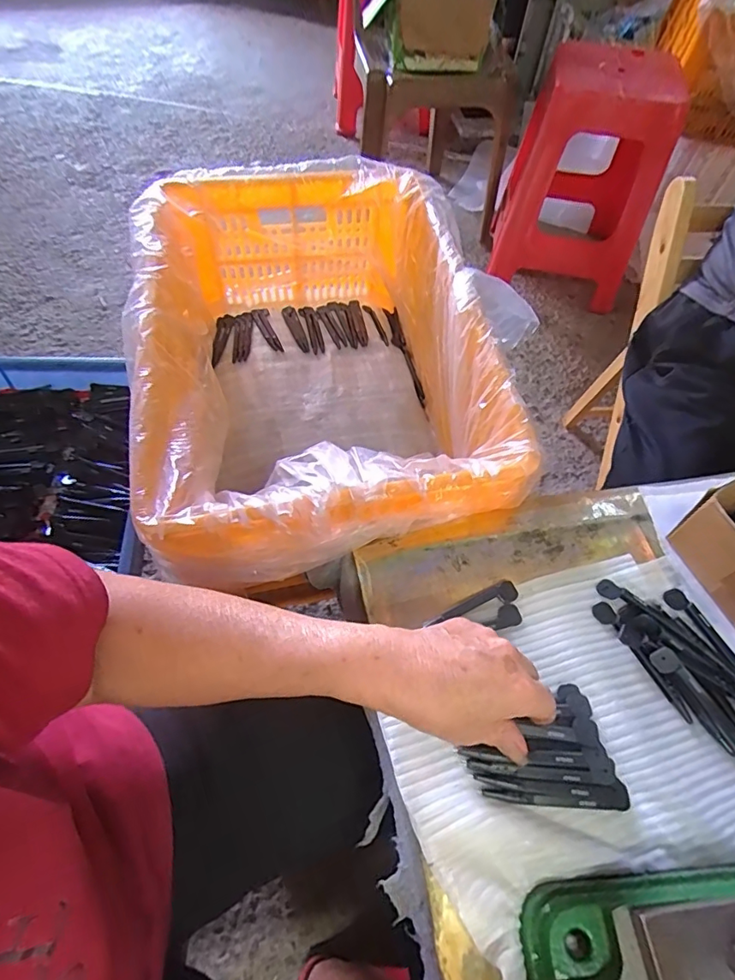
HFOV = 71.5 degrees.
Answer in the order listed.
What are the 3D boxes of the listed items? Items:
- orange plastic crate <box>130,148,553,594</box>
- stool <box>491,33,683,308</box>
[{"bbox_3d":[-0.063,-0.138,0.603,0.355,0.208,0.506,-9,60,-9],"label":"orange plastic crate"},{"bbox_3d":[0.527,-0.781,1.257,0.334,0.463,0.303,10,59,3],"label":"stool"}]

